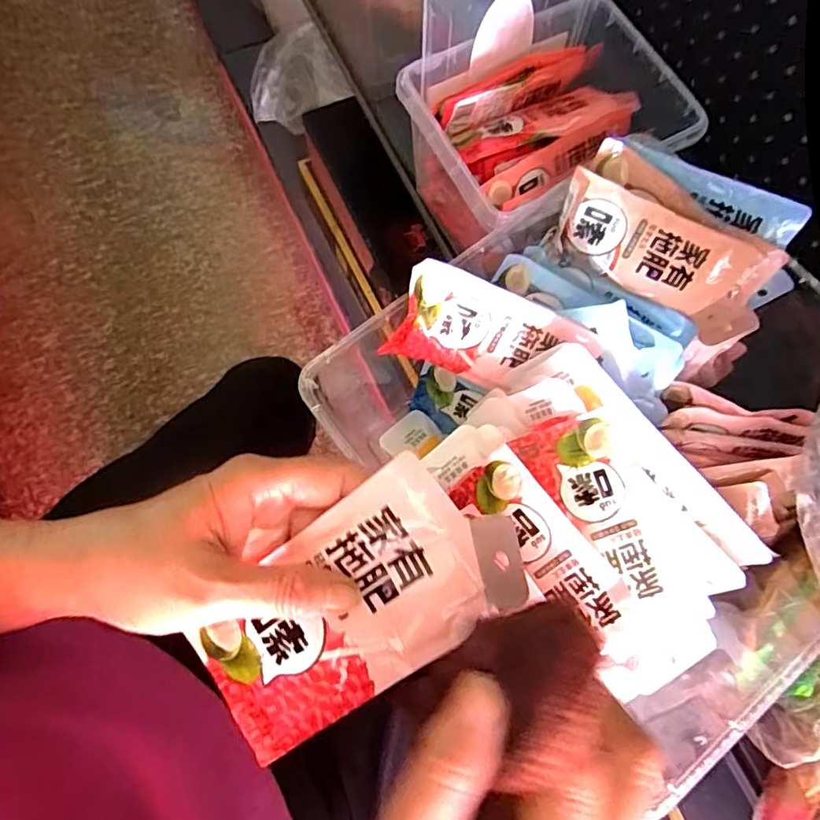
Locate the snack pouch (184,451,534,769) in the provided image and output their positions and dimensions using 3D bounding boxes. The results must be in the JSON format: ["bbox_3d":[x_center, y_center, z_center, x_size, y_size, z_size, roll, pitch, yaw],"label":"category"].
[{"bbox_3d":[-0.026,0.084,0.230,0.148,0.008,0.071,-40,78,13],"label":"snack pouch"}]

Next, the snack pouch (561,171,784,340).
[{"bbox_3d":[0.170,-0.105,0.374,0.144,0.067,0.023,29,49,6],"label":"snack pouch"}]

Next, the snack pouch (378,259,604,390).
[{"bbox_3d":[0.048,-0.046,0.362,0.120,0.069,0.014,20,32,-19],"label":"snack pouch"}]

